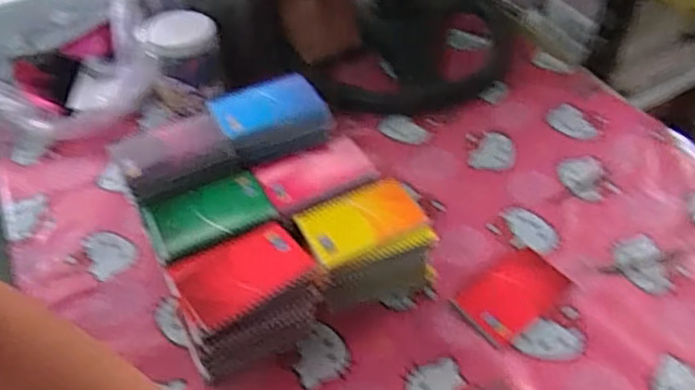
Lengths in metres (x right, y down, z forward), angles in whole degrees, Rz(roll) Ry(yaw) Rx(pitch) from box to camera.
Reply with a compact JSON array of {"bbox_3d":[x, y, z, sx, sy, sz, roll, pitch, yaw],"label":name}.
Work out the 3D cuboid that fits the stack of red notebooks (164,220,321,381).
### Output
[{"bbox_3d":[-0.111,0.116,0.694,0.143,0.102,0.098,-23,49,-18],"label":"stack of red notebooks"}]

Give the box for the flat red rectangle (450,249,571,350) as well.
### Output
[{"bbox_3d":[0.196,0.116,0.738,0.131,0.011,0.082,-31,52,-24],"label":"flat red rectangle"}]

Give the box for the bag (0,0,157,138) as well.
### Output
[{"bbox_3d":[-0.434,-0.191,0.972,0.265,0.157,0.196,-18,48,-14],"label":"bag"}]

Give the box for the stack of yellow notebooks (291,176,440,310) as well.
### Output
[{"bbox_3d":[0.022,0.065,0.740,0.138,0.091,0.109,-17,47,-13],"label":"stack of yellow notebooks"}]

